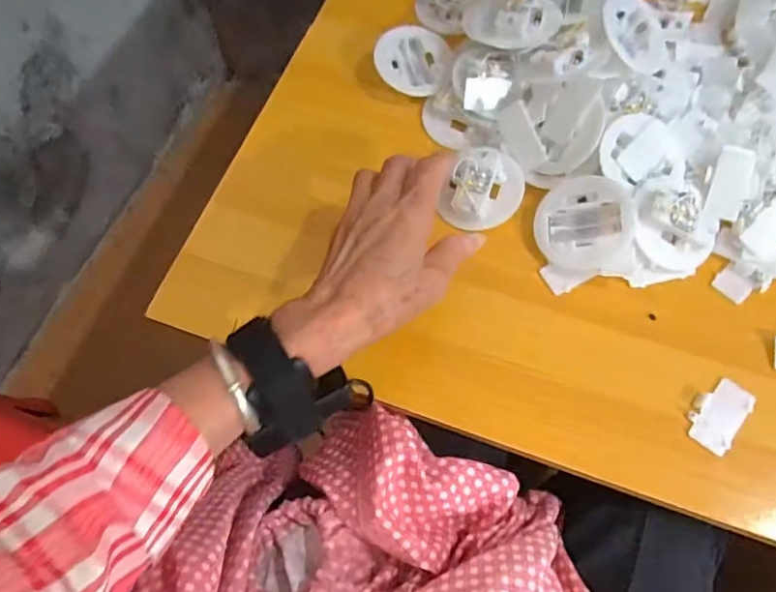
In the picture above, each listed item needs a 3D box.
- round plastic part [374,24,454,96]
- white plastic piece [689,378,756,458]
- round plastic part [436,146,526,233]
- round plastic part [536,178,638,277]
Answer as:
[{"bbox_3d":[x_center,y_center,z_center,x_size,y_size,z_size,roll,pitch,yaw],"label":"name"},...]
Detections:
[{"bbox_3d":[0.022,-0.198,0.483,0.063,0.009,0.069,-1,66,2],"label":"round plastic part"},{"bbox_3d":[0.210,0.075,0.371,0.028,0.004,0.049,37,72,17],"label":"white plastic piece"},{"bbox_3d":[0.072,-0.078,0.431,0.052,0.018,0.062,29,84,-5],"label":"round plastic part"},{"bbox_3d":[0.136,-0.052,0.409,0.065,0.015,0.065,28,91,28],"label":"round plastic part"}]

